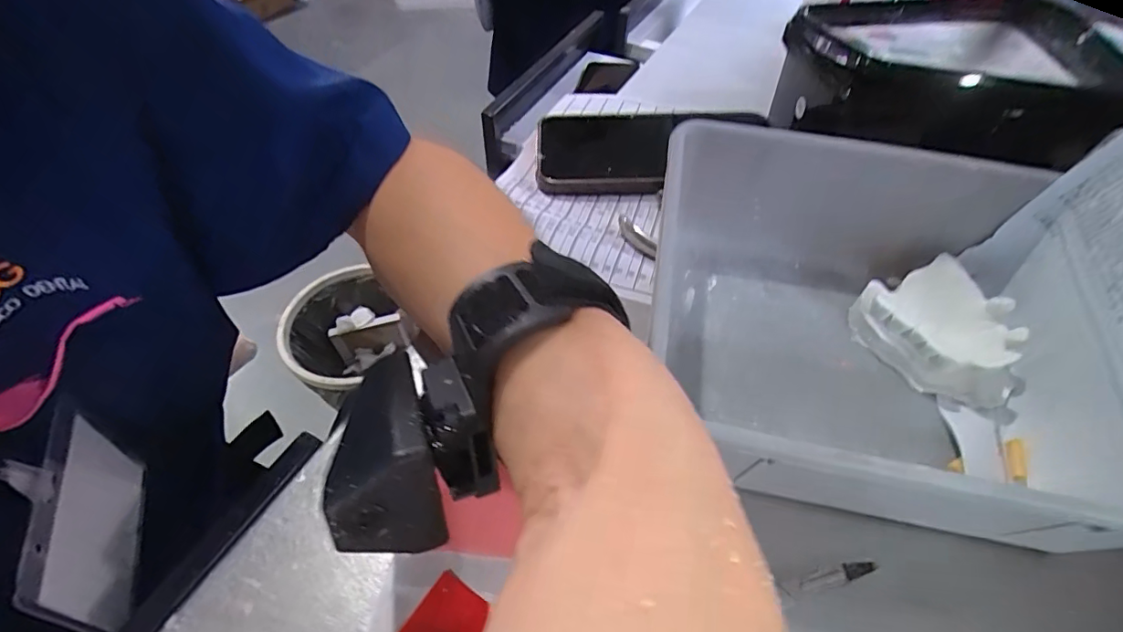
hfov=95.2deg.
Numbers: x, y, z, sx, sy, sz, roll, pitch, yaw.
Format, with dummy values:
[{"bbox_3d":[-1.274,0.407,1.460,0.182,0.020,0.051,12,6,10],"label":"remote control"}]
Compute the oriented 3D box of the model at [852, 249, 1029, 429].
[{"bbox_3d":[0.171,0.010,0.226,0.050,0.027,0.069,-21,55,-19],"label":"model"}]

